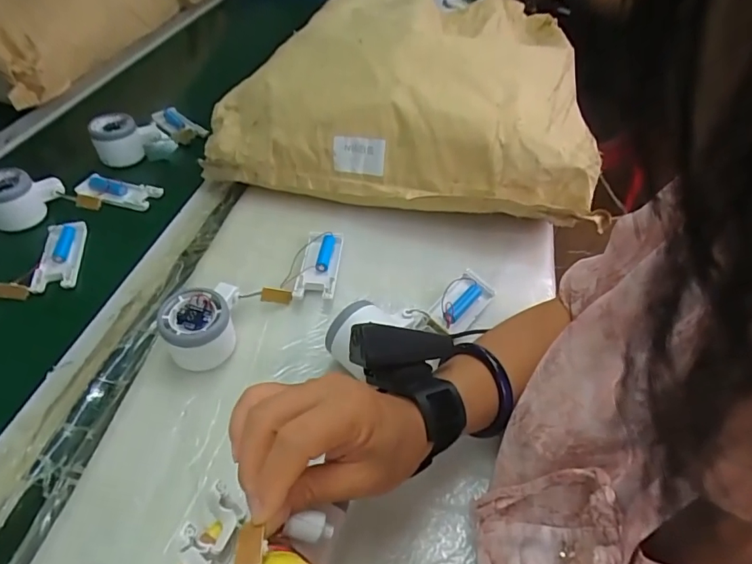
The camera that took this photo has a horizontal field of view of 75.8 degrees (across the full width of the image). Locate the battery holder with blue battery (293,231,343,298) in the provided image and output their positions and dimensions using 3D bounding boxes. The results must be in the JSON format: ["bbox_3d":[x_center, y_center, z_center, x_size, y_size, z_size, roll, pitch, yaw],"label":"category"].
[{"bbox_3d":[-0.059,-0.019,0.517,0.040,0.021,0.102,4,46,1],"label":"battery holder with blue battery"}]

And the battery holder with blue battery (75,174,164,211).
[{"bbox_3d":[-0.331,-0.115,0.613,0.115,0.014,0.039,12,47,8],"label":"battery holder with blue battery"}]

